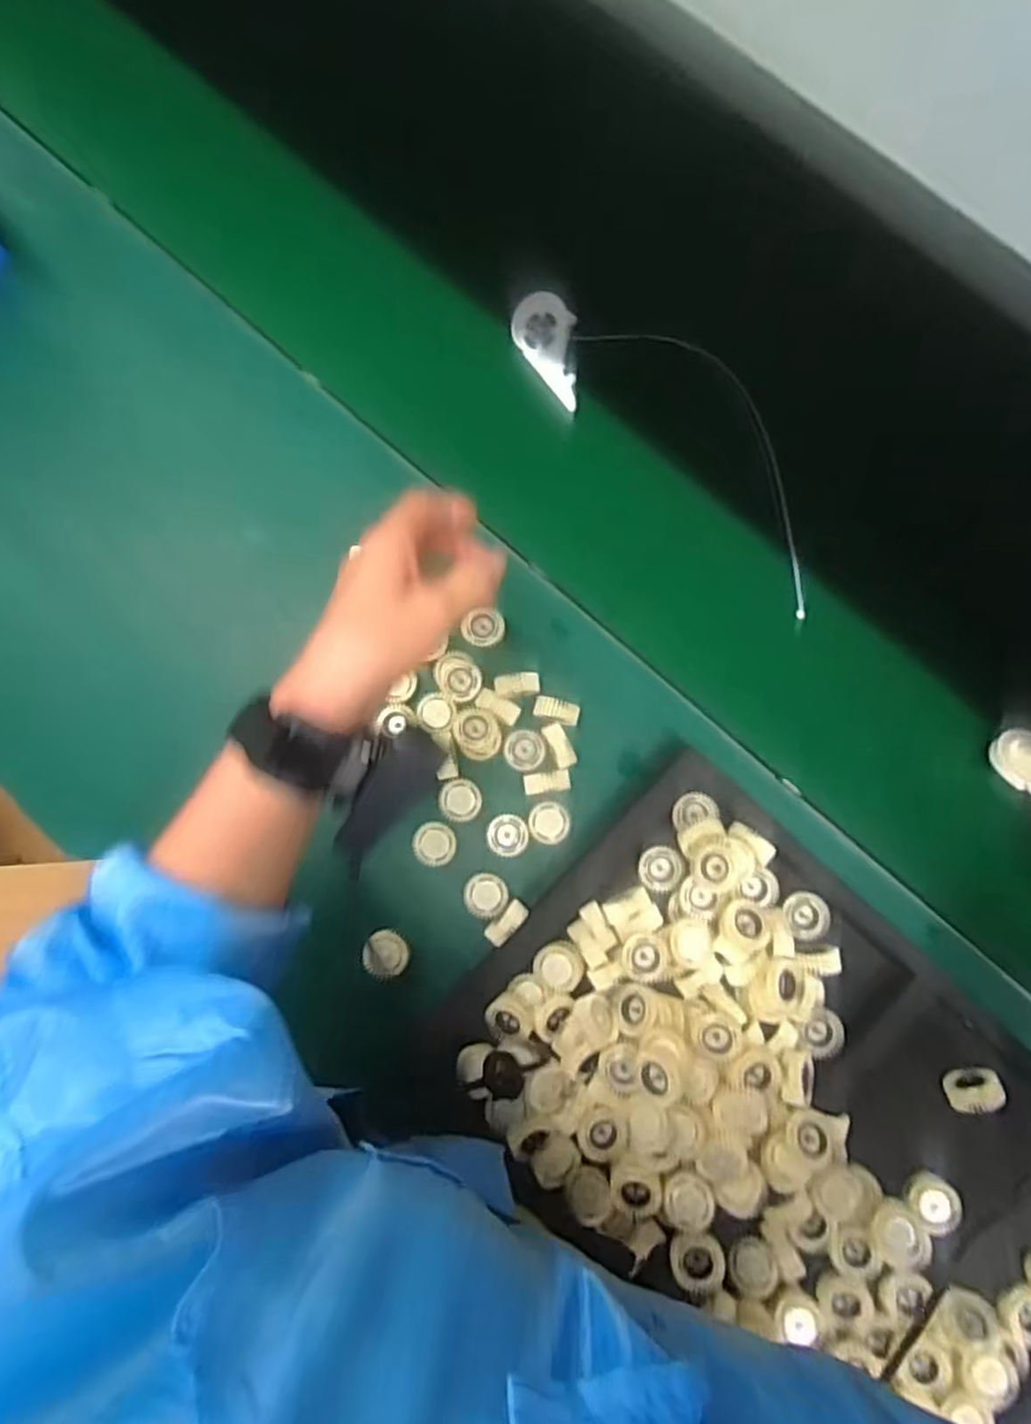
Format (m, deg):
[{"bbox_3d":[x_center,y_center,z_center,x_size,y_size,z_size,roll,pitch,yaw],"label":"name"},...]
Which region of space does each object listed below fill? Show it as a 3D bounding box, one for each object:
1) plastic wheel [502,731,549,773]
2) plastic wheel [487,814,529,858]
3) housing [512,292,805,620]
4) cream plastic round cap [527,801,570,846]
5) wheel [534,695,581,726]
[{"bbox_3d":[0.007,0.026,0.477,0.029,0.009,0.028,0,82,1],"label":"plastic wheel"},{"bbox_3d":[-0.005,0.084,0.474,0.027,0.015,0.028,0,82,1],"label":"plastic wheel"},{"bbox_3d":[0.128,-0.214,0.512,0.302,0.026,0.111,41,85,6],"label":"housing"},{"bbox_3d":[0.023,0.076,0.477,0.027,0.021,0.028,0,82,1],"label":"cream plastic round cap"},{"bbox_3d":[0.028,0.001,0.475,0.030,0.025,0.014,15,83,3],"label":"wheel"}]

